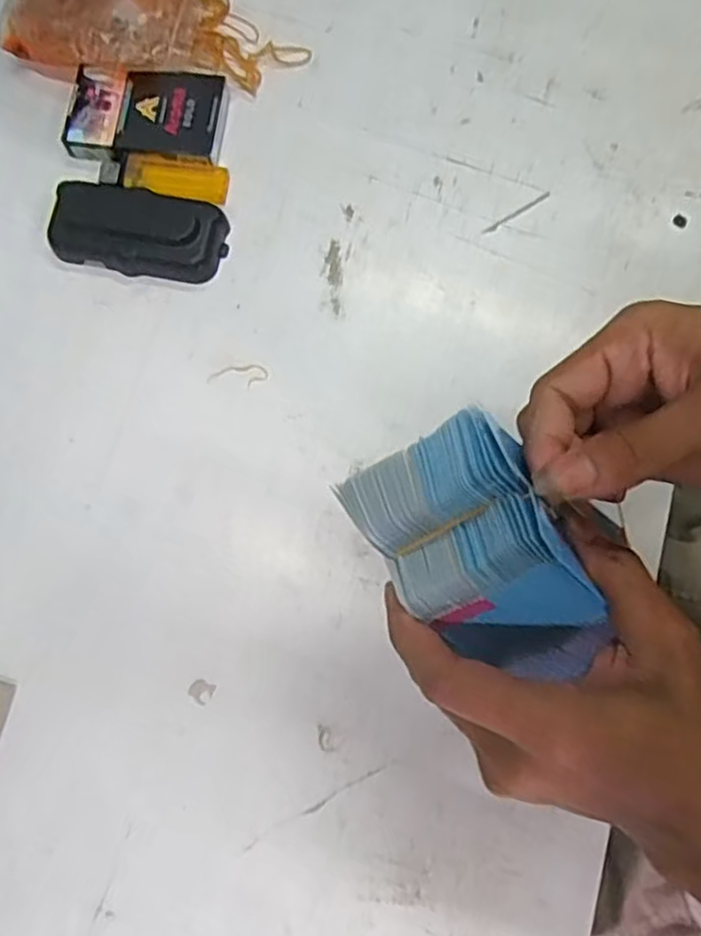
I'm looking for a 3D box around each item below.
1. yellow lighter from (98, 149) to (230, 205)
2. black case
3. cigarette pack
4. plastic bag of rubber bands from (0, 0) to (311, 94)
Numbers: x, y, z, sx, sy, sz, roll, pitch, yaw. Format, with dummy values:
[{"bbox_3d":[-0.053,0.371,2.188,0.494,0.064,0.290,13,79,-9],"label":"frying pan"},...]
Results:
[{"bbox_3d":[-0.122,-0.191,0.455,0.081,0.015,0.028,10,77,3],"label":"yellow lighter"},{"bbox_3d":[-0.135,-0.152,0.439,0.107,0.022,0.054,12,77,4],"label":"black case"},{"bbox_3d":[-0.134,-0.232,0.454,0.099,0.021,0.062,2,77,2],"label":"cigarette pack"},{"bbox_3d":[-0.130,-0.303,0.468,0.184,0.039,0.101,12,77,4],"label":"plastic bag of rubber bands"}]

